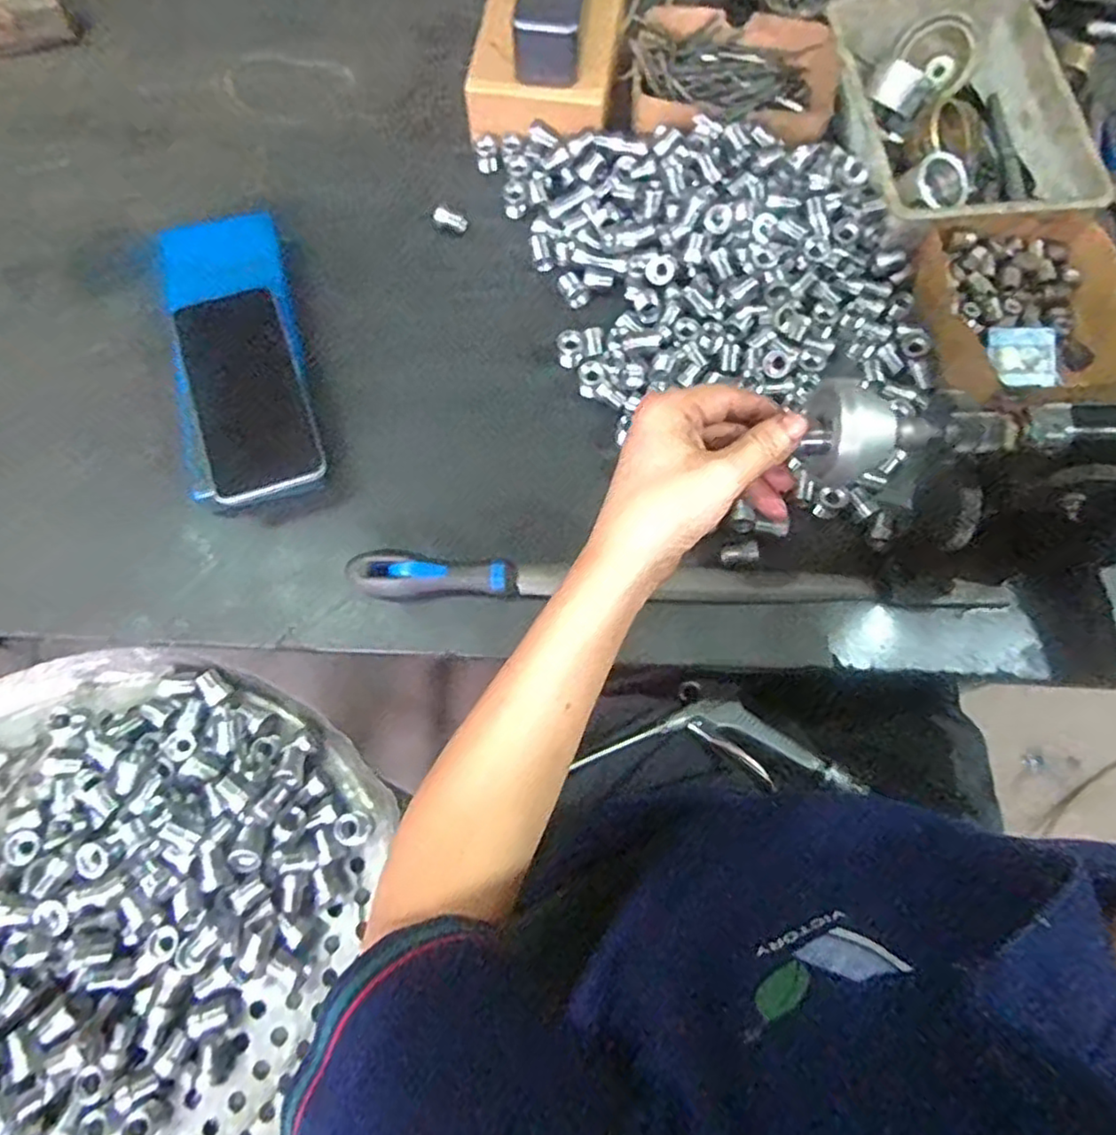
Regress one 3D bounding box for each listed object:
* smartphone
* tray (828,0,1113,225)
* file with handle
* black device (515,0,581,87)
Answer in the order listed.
[{"bbox_3d":[-0.223,-0.127,0.493,0.076,0.014,0.169,-17,75,-16],"label":"smartphone"},{"bbox_3d":[0.327,-0.377,0.576,0.169,0.051,0.239,-5,70,-2],"label":"tray"},{"bbox_3d":[0.039,0.006,0.477,0.355,0.025,0.031,-1,70,-1],"label":"file with handle"},{"bbox_3d":[-0.002,-0.475,0.575,0.055,0.050,0.140,6,70,2],"label":"black device"}]

